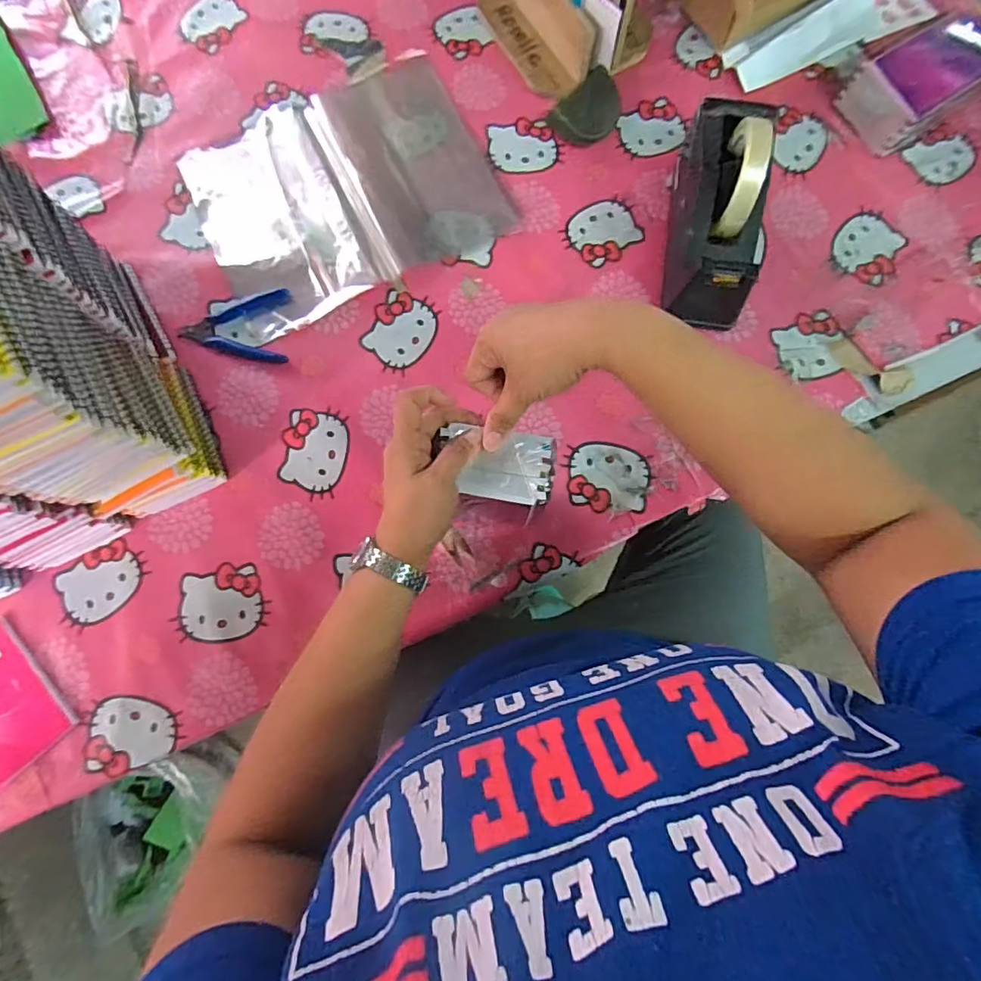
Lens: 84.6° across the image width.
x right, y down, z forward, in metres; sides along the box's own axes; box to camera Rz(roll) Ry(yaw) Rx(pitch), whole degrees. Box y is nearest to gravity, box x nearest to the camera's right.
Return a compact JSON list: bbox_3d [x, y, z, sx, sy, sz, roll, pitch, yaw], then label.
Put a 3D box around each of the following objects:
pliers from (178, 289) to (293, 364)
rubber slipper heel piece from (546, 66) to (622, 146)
[{"bbox_3d":[-0.273,-0.177,0.580,0.109,0.007,0.084,-1,78,0],"label":"pliers"},{"bbox_3d":[0.114,-0.434,0.617,0.077,0.028,0.067,-38,81,-7],"label":"rubber slipper heel piece"}]

